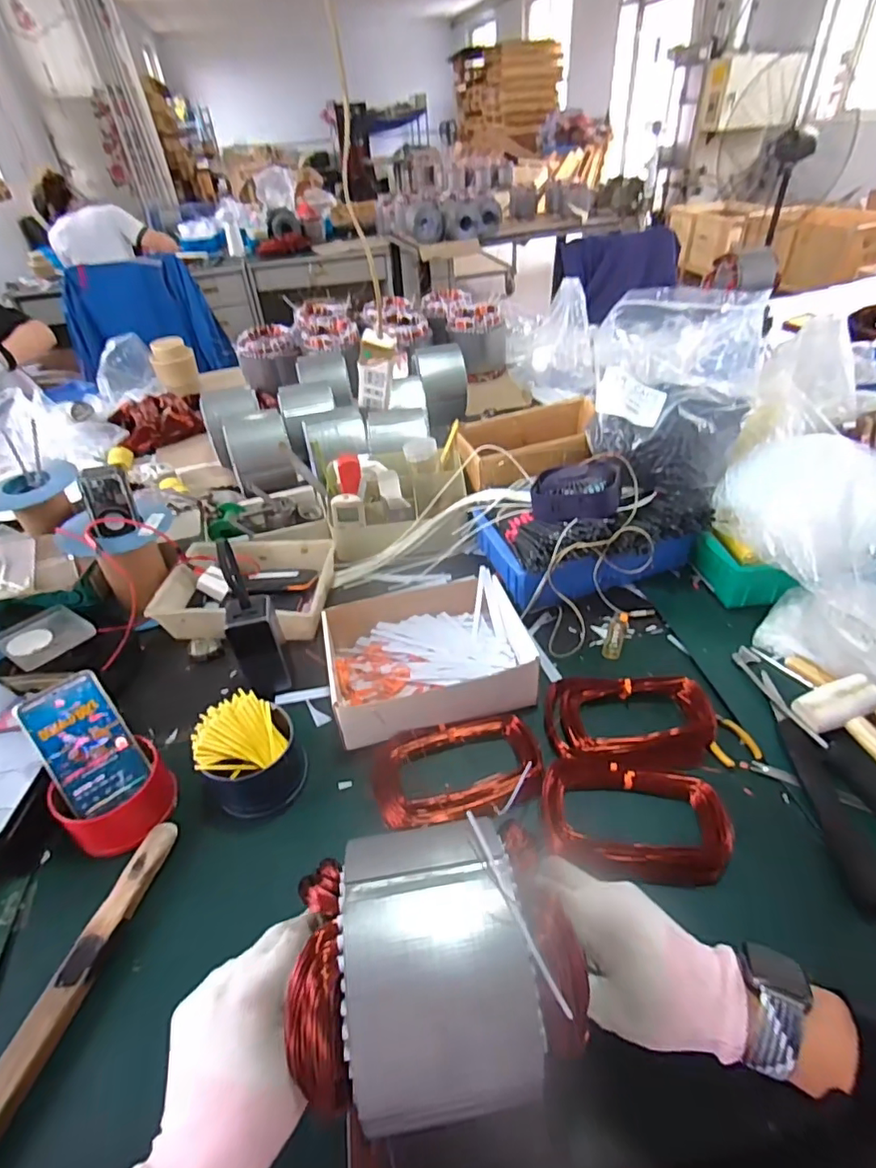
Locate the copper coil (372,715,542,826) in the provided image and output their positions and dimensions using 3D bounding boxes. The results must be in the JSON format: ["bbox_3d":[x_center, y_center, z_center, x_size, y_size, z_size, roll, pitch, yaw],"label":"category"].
[{"bbox_3d":[0.020,0.201,0.609,0.179,0.033,0.113,-12,41,-9],"label":"copper coil"}]

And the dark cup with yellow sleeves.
[{"bbox_3d":[-0.201,0.185,0.597,0.100,0.081,0.103,-2,41,2],"label":"dark cup with yellow sleeves"}]

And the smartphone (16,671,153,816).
[{"bbox_3d":[-0.368,0.166,0.577,0.078,0.015,0.139,-32,89,-31],"label":"smartphone"}]

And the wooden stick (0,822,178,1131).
[{"bbox_3d":[-0.309,0.336,0.463,0.030,0.016,0.276,6,42,12],"label":"wooden stick"}]

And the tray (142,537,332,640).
[{"bbox_3d":[-0.290,0.013,0.829,0.253,0.052,0.191,-2,41,3],"label":"tray"}]

